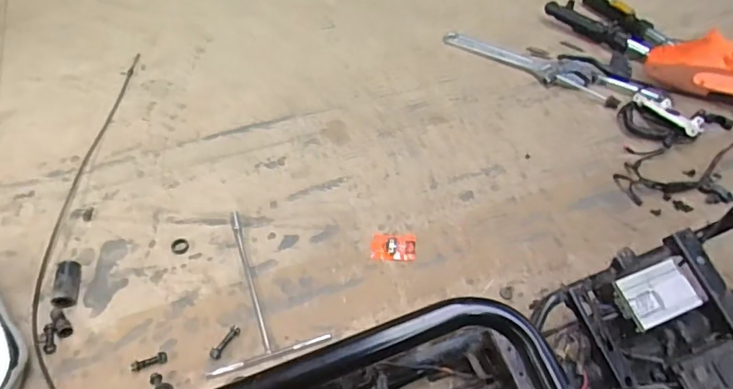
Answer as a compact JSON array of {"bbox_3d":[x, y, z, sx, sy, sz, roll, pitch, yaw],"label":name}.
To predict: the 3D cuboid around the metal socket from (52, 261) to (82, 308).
[{"bbox_3d":[-0.498,0.146,0.841,0.040,0.030,0.080,-17,51,-12],"label":"metal socket"}]

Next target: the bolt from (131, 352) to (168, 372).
[{"bbox_3d":[-0.321,0.248,0.751,0.051,0.011,0.017,-17,51,-12],"label":"bolt"}]

